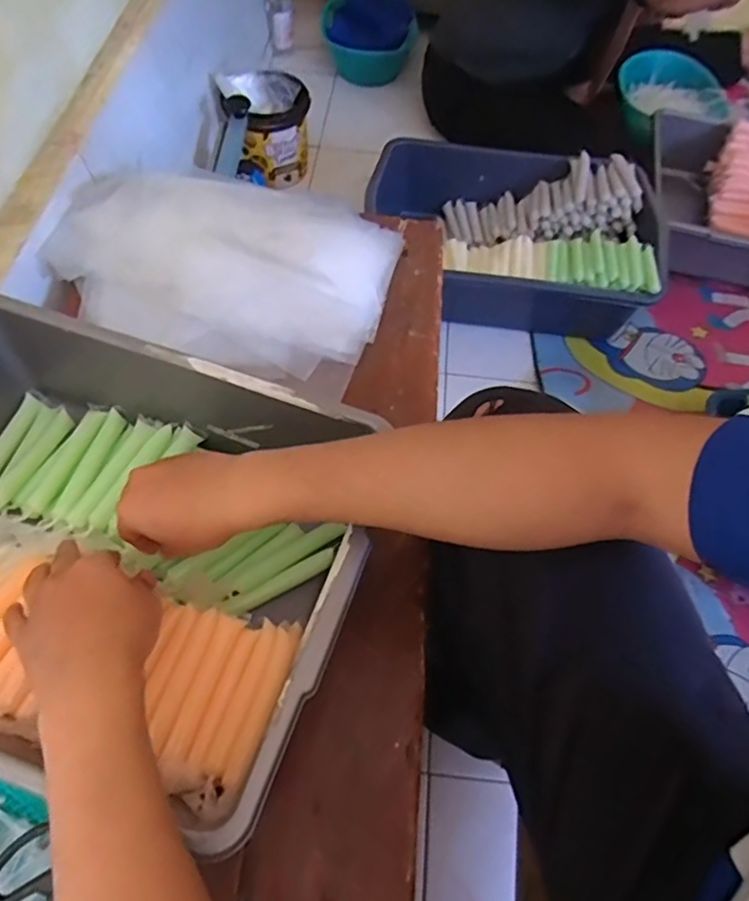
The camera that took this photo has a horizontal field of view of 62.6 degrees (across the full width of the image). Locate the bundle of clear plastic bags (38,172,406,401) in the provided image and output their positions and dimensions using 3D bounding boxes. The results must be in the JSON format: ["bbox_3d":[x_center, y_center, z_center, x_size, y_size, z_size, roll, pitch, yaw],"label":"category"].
[{"bbox_3d":[-0.172,-0.228,0.705,0.391,0.039,0.265,18,59,7],"label":"bundle of clear plastic bags"}]

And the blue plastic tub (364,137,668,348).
[{"bbox_3d":[0.240,-0.366,1.091,0.517,0.143,0.387,11,58,2],"label":"blue plastic tub"}]

